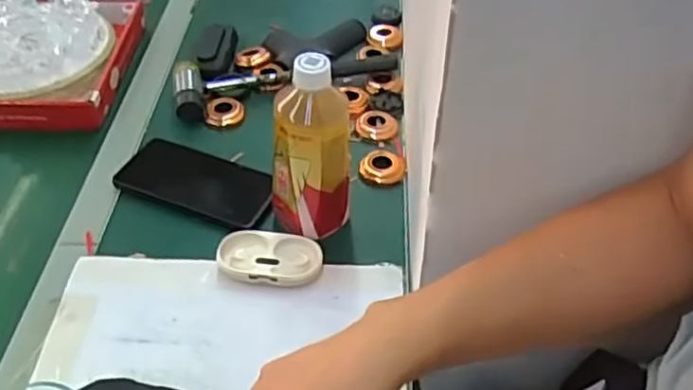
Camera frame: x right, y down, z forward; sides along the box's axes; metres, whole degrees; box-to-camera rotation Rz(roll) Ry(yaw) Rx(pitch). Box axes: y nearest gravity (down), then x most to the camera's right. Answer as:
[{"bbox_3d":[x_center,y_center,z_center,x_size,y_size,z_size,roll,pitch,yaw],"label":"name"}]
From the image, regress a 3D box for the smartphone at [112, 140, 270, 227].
[{"bbox_3d":[-0.154,-0.017,0.694,0.164,0.010,0.080,16,47,14],"label":"smartphone"}]

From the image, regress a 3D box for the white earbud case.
[{"bbox_3d":[-0.071,0.059,0.618,0.094,0.017,0.054,3,46,2],"label":"white earbud case"}]

